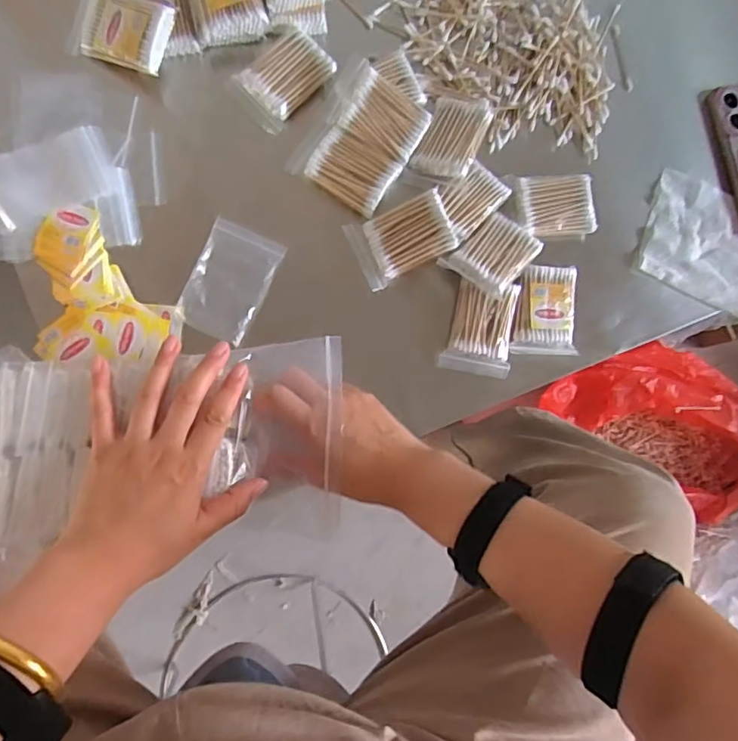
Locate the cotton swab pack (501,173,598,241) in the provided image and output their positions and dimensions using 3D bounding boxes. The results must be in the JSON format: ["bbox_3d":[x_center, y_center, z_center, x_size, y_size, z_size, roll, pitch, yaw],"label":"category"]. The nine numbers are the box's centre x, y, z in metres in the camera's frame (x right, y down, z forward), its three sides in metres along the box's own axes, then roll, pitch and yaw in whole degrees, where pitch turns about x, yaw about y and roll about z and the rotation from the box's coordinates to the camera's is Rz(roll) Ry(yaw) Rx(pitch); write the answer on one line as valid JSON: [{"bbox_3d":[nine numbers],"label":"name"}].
[{"bbox_3d":[0.176,-0.158,0.548,0.082,0.019,0.061,-2,88,-8],"label":"cotton swab pack"}]

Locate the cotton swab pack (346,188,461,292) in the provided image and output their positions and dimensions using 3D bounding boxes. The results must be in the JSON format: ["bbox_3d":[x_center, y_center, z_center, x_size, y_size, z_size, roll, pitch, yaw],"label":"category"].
[{"bbox_3d":[0.031,-0.118,0.514,0.090,0.007,0.062,-22,89,10],"label":"cotton swab pack"}]

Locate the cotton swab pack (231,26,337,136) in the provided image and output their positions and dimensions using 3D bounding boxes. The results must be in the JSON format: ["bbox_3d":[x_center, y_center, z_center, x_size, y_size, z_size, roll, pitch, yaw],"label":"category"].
[{"bbox_3d":[-0.078,-0.269,0.519,0.057,0.009,0.088,44,83,-5],"label":"cotton swab pack"}]

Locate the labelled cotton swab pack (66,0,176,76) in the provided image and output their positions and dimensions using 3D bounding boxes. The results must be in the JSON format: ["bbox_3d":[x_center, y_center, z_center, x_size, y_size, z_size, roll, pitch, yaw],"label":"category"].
[{"bbox_3d":[-0.215,-0.297,0.497,0.084,0.018,0.060,18,99,7],"label":"labelled cotton swab pack"}]

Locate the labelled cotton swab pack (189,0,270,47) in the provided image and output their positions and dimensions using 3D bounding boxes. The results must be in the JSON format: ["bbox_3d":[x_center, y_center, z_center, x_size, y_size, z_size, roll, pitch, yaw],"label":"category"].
[{"bbox_3d":[-0.128,-0.331,0.507,0.061,0.024,0.073,-16,90,-9],"label":"labelled cotton swab pack"}]

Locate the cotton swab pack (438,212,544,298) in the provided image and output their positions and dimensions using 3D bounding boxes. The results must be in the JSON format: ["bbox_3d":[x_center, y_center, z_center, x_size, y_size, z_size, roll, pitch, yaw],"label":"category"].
[{"bbox_3d":[0.115,-0.106,0.520,0.058,0.009,0.080,42,70,11],"label":"cotton swab pack"}]

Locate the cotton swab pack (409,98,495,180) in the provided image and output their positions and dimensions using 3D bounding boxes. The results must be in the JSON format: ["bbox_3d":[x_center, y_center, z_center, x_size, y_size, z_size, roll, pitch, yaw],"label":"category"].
[{"bbox_3d":[0.080,-0.220,0.534,0.053,0.015,0.083,23,82,13],"label":"cotton swab pack"}]

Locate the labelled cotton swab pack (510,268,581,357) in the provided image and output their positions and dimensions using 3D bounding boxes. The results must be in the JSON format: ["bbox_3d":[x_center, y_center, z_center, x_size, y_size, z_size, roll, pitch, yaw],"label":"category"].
[{"bbox_3d":[0.166,-0.057,0.531,0.061,0.005,0.082,1,88,-8],"label":"labelled cotton swab pack"}]

